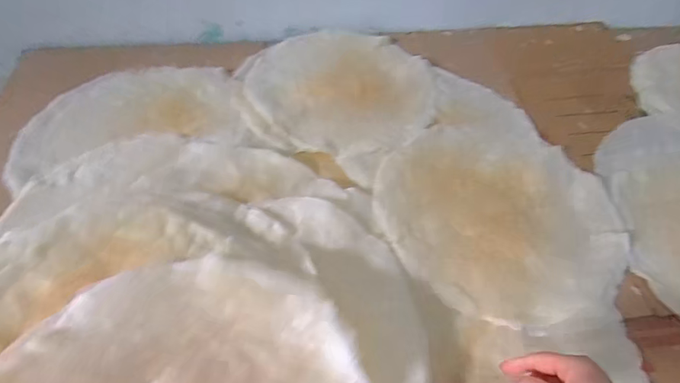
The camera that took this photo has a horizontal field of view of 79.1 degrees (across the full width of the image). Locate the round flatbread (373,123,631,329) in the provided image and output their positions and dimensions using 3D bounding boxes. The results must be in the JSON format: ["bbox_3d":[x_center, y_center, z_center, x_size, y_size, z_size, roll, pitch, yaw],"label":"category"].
[{"bbox_3d":[0.241,0.029,0.617,0.347,0.019,0.338,2,51,-3],"label":"round flatbread"}]

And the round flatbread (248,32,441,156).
[{"bbox_3d":[0.004,-0.194,0.744,0.323,0.013,0.297,2,51,-3],"label":"round flatbread"}]

